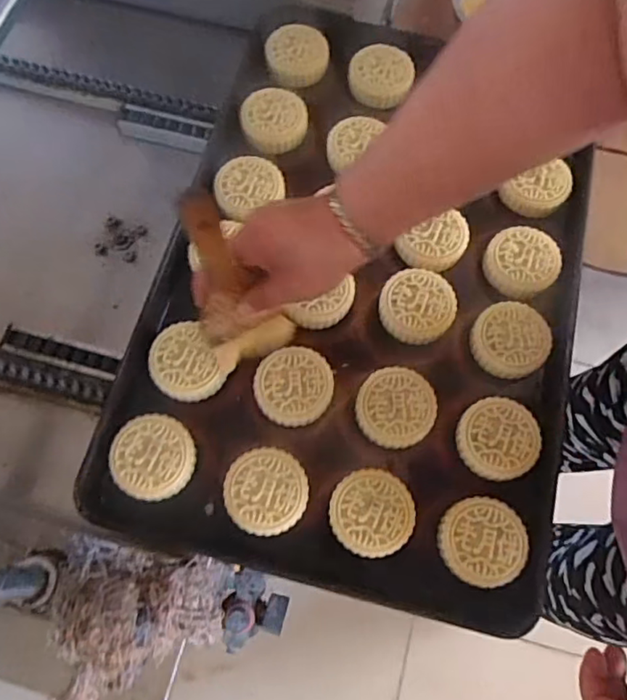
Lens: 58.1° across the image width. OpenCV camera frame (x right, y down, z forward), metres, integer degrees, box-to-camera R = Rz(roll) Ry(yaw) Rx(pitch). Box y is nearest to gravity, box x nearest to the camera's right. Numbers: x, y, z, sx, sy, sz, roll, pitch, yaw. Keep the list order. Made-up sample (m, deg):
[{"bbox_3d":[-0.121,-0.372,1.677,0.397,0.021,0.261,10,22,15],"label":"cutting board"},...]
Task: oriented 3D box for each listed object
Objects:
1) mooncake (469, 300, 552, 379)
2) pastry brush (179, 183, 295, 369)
[{"bbox_3d":[0.186,-0.010,0.536,0.069,0.023,0.070,1,70,-3],"label":"mooncake"},{"bbox_3d":[-0.061,-0.047,0.432,0.074,0.221,0.017,-26,66,-7],"label":"pastry brush"}]

